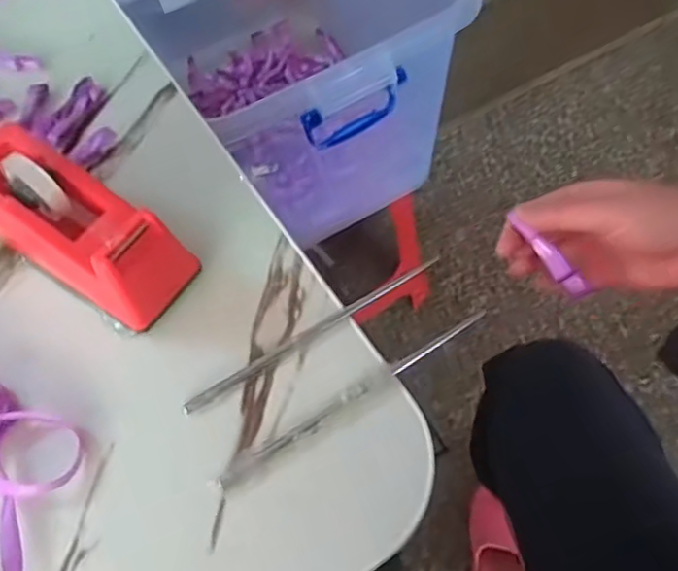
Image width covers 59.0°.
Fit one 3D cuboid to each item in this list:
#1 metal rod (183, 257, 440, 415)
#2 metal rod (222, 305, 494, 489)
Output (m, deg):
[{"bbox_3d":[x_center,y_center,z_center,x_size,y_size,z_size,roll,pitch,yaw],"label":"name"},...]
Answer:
[{"bbox_3d":[-0.013,0.027,0.374,0.183,0.004,0.009,-31,62,-13],"label":"metal rod"},{"bbox_3d":[0.011,0.062,0.347,0.180,0.009,0.007,-31,62,-13],"label":"metal rod"}]

